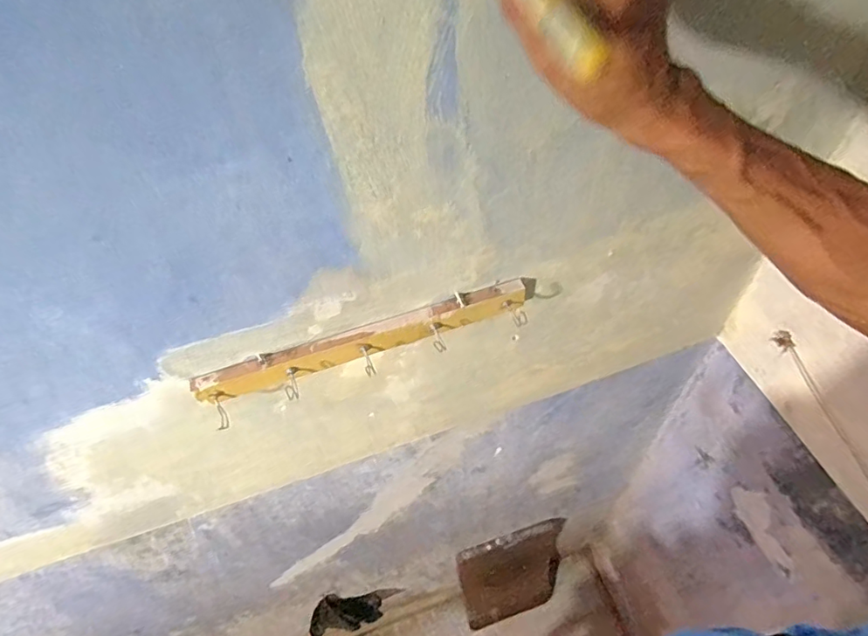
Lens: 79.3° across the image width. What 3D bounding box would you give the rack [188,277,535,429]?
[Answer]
[{"bbox_3d":[-0.066,0.029,0.616,0.414,0.056,0.048,-19,53,-11],"label":"rack"}]

